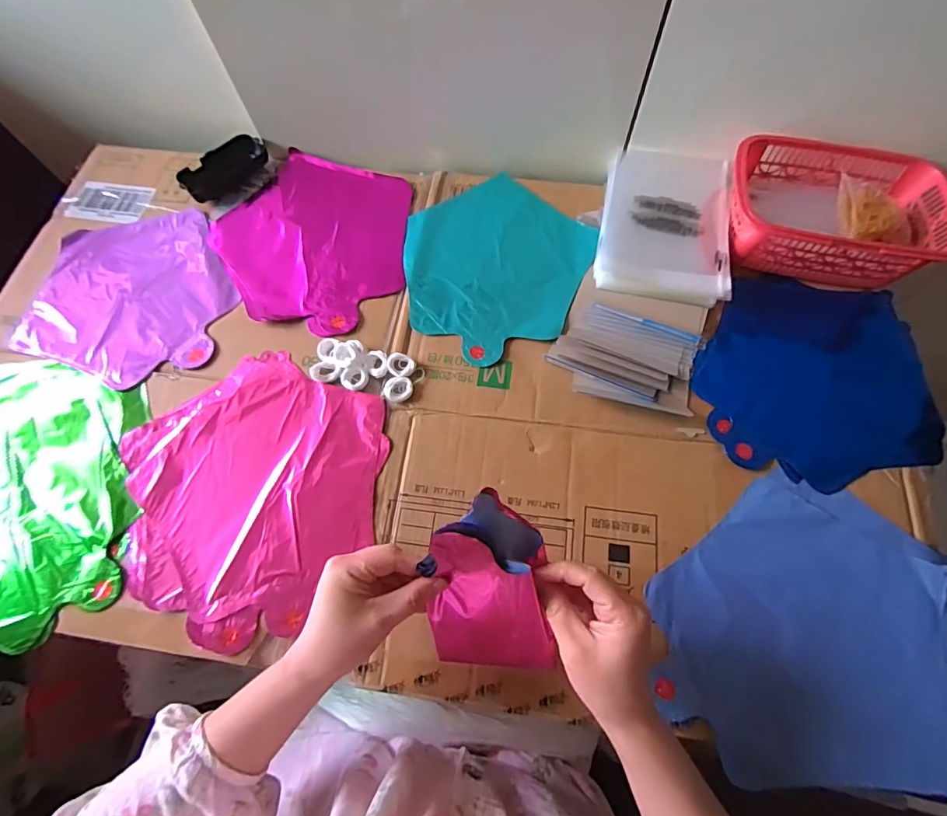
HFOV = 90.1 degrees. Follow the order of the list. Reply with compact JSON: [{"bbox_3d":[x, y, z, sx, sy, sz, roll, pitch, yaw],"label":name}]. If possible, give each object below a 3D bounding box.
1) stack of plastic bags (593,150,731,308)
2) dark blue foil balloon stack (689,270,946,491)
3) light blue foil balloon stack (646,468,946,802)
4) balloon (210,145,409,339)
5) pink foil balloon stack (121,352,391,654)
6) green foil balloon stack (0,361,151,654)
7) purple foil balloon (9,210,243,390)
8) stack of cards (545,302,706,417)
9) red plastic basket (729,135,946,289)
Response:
[{"bbox_3d":[0.217,-0.211,0.541,0.140,0.032,0.204,12,68,5],"label":"stack of plastic bags"},{"bbox_3d":[0.348,-0.030,0.488,0.229,0.027,0.232,16,68,7],"label":"dark blue foil balloon stack"},{"bbox_3d":[0.278,0.181,0.395,0.247,0.021,0.227,2,67,1],"label":"light blue foil balloon stack"},{"bbox_3d":[-0.187,-0.204,0.565,0.235,0.010,0.235,21,69,9],"label":"balloon"},{"bbox_3d":[-0.213,0.072,0.448,0.237,0.011,0.245,23,69,10],"label":"pink foil balloon stack"},{"bbox_3d":[-0.432,0.078,0.452,0.260,0.017,0.245,12,68,6],"label":"green foil balloon stack"},{"bbox_3d":[-0.381,-0.136,0.541,0.234,0.011,0.220,0,67,1],"label":"purple foil balloon"},{"bbox_3d":[0.153,-0.051,0.478,0.142,0.024,0.092,13,68,6],"label":"stack of cards"},{"bbox_3d":[0.385,-0.210,0.520,0.223,0.082,0.147,9,67,4],"label":"red plastic basket"}]

